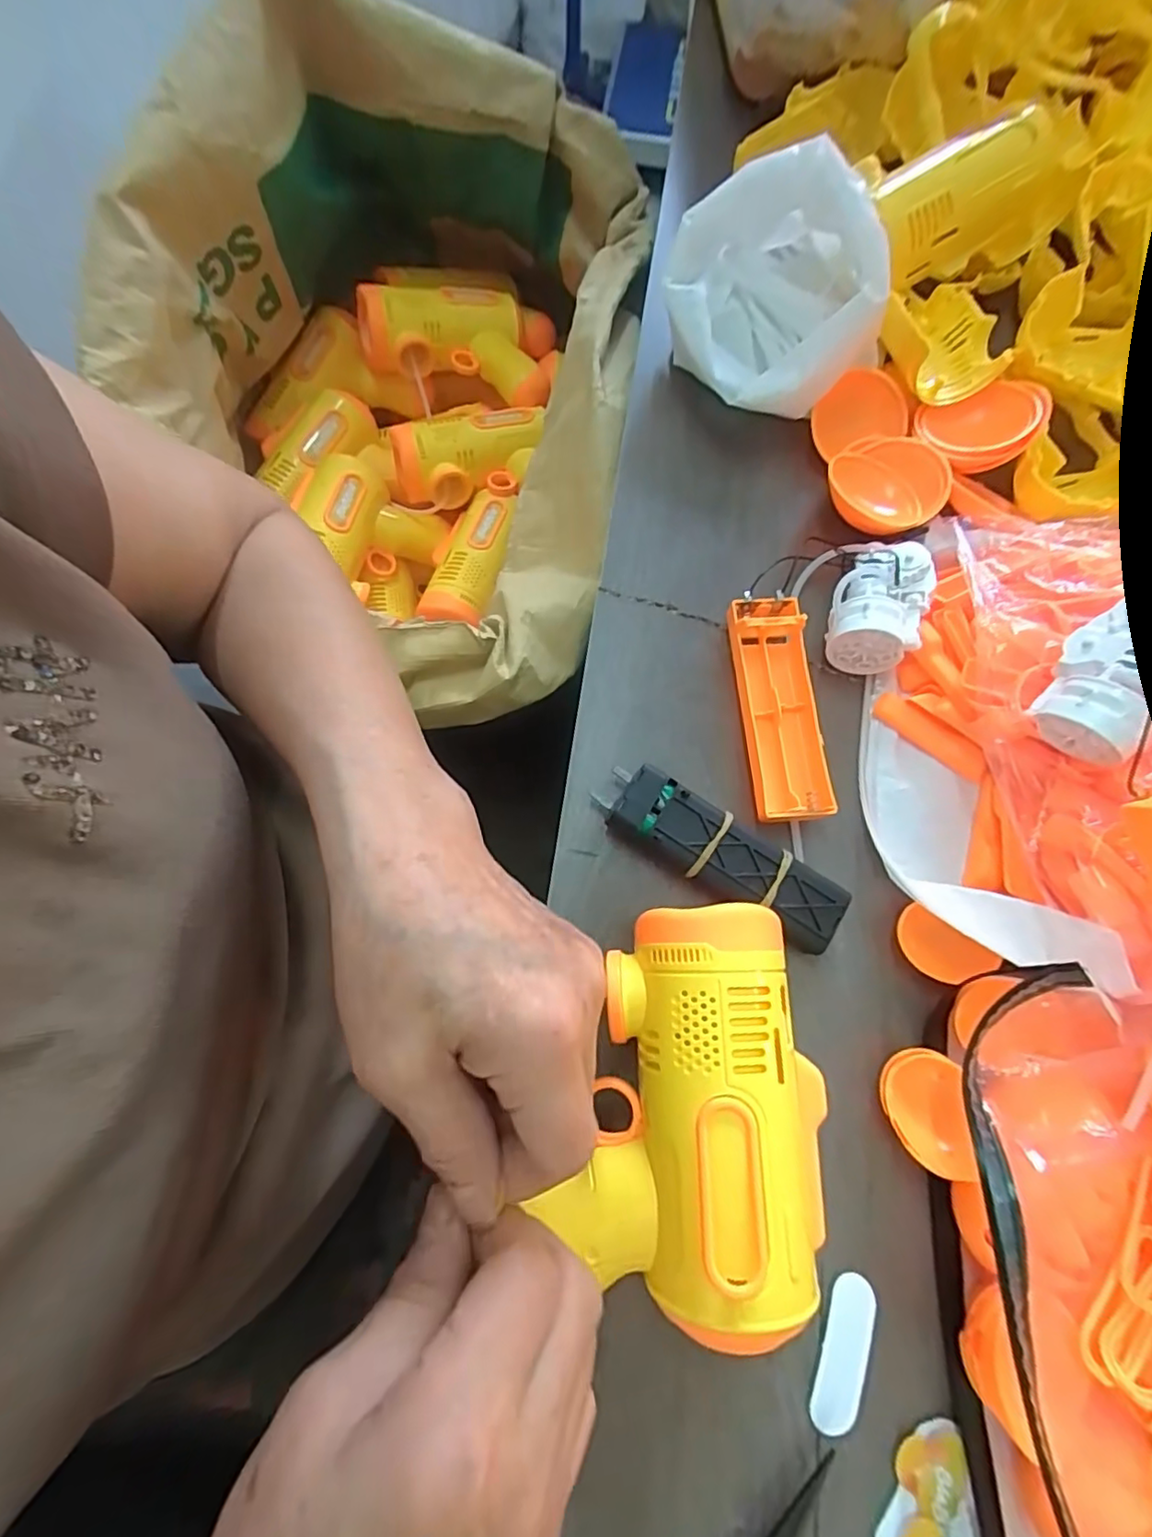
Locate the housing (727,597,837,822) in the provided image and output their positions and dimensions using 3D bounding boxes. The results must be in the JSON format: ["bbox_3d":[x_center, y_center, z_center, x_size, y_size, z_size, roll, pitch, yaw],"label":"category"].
[{"bbox_3d":[0.099,-0.029,0.295,0.037,0.025,0.110,-5,74,-4],"label":"housing"}]

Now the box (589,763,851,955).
[{"bbox_3d":[0.065,0.039,0.275,0.116,0.024,0.031,33,75,7],"label":"box"}]

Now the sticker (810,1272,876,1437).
[{"bbox_3d":[0.104,0.227,0.235,0.016,0.004,0.051,20,74,4],"label":"sticker"}]

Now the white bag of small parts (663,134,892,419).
[{"bbox_3d":[0.106,-0.256,0.333,0.109,0.076,0.112,-16,75,-7],"label":"white bag of small parts"}]

